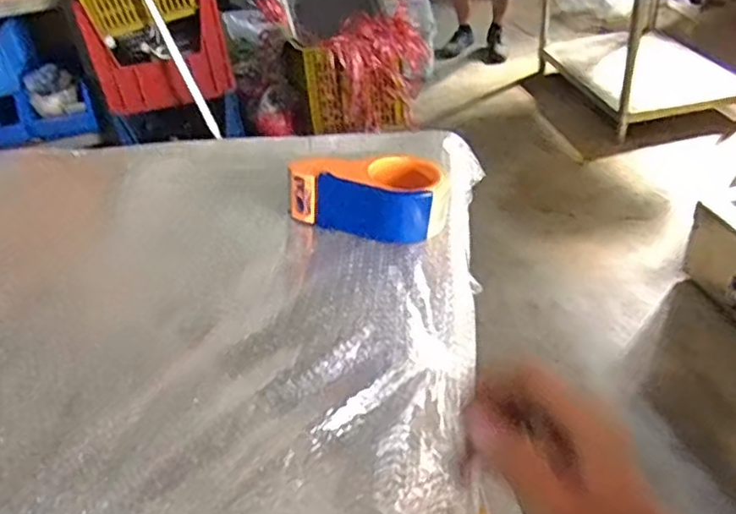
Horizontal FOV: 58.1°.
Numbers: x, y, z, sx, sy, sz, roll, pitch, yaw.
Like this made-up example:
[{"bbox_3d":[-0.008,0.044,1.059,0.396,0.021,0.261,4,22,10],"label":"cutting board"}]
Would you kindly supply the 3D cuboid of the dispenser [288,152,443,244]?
[{"bbox_3d":[0.002,-0.071,0.703,0.153,0.077,0.078,2,38,12],"label":"dispenser"}]

